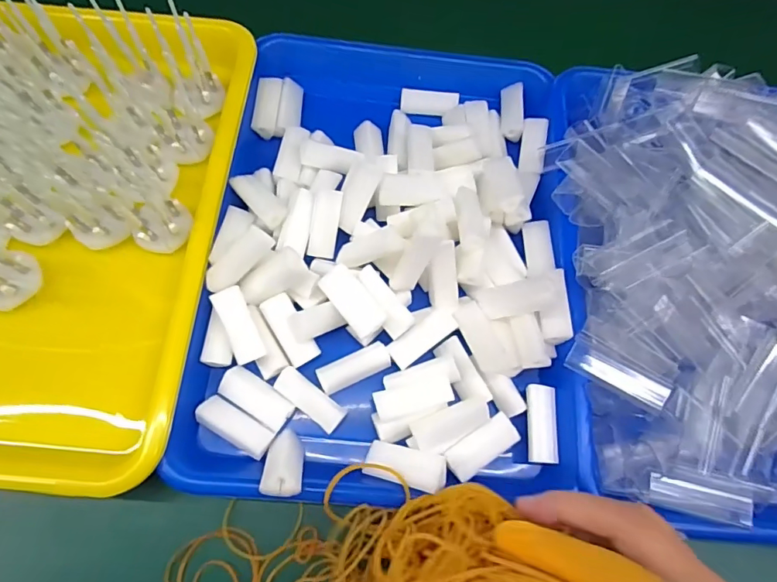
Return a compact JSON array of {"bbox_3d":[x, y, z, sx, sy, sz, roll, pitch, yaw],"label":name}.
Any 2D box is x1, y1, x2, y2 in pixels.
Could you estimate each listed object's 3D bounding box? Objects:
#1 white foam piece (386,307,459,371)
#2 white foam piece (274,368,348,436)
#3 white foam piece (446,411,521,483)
[{"bbox_3d":[0.022,0.028,0.301,0.048,0.008,0.018,-36,75,-15],"label":"white foam piece"},{"bbox_3d":[-0.048,0.066,0.289,0.044,0.010,0.017,36,71,11],"label":"white foam piece"},{"bbox_3d":[0.056,0.091,0.280,0.045,0.011,0.020,-31,73,-14],"label":"white foam piece"}]

